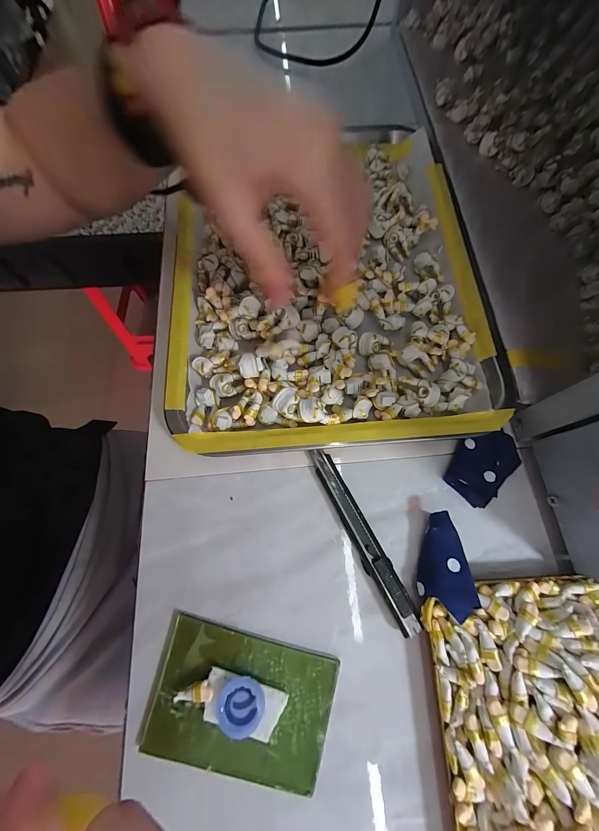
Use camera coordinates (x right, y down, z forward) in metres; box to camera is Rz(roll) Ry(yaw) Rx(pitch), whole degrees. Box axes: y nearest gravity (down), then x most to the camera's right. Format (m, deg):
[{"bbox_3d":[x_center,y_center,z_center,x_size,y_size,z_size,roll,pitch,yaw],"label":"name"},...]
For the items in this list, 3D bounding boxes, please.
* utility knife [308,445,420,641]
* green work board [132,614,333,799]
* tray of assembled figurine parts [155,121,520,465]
[{"bbox_3d":[0.042,0.081,0.207,0.016,0.011,0.128,-25,72,-8],"label":"utility knife"},{"bbox_3d":[-0.035,0.168,0.176,0.102,0.008,0.065,13,71,5],"label":"green work board"},{"bbox_3d":[0.018,-0.123,0.267,0.263,0.031,0.318,-7,71,-1],"label":"tray of assembled figurine parts"}]

